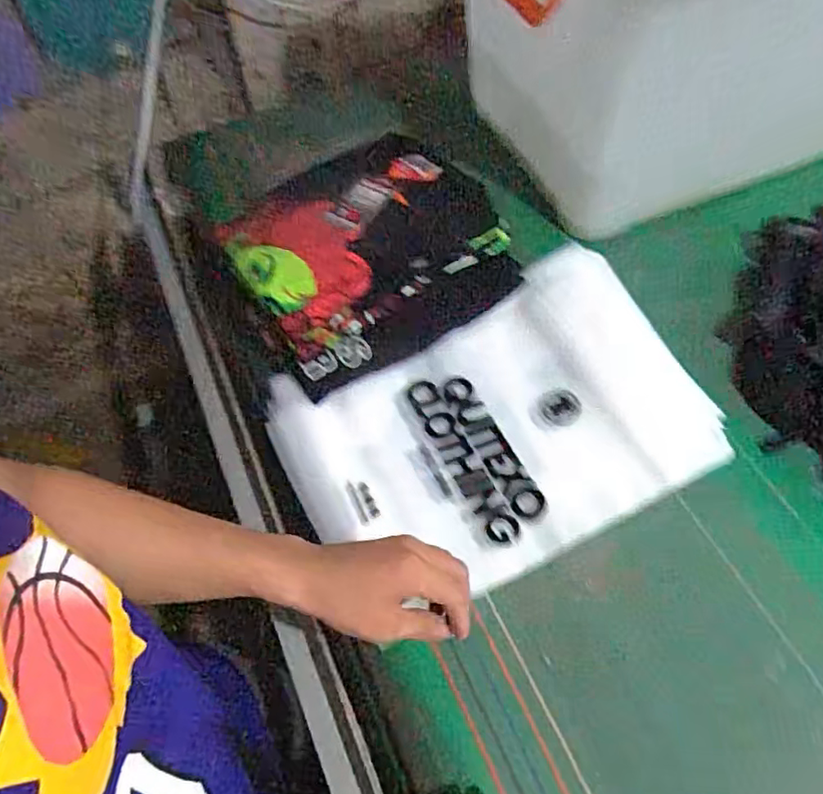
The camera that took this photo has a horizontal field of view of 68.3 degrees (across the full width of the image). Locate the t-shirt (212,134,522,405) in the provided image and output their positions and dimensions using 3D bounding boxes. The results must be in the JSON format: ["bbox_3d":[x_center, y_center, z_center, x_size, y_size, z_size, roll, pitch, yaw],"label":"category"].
[{"bbox_3d":[-0.053,-0.167,0.693,0.294,0.085,0.253,-29,62,-13],"label":"t-shirt"}]

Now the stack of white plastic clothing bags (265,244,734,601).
[{"bbox_3d":[0.079,0.024,0.612,0.405,0.038,0.289,-25,61,-11],"label":"stack of white plastic clothing bags"}]

